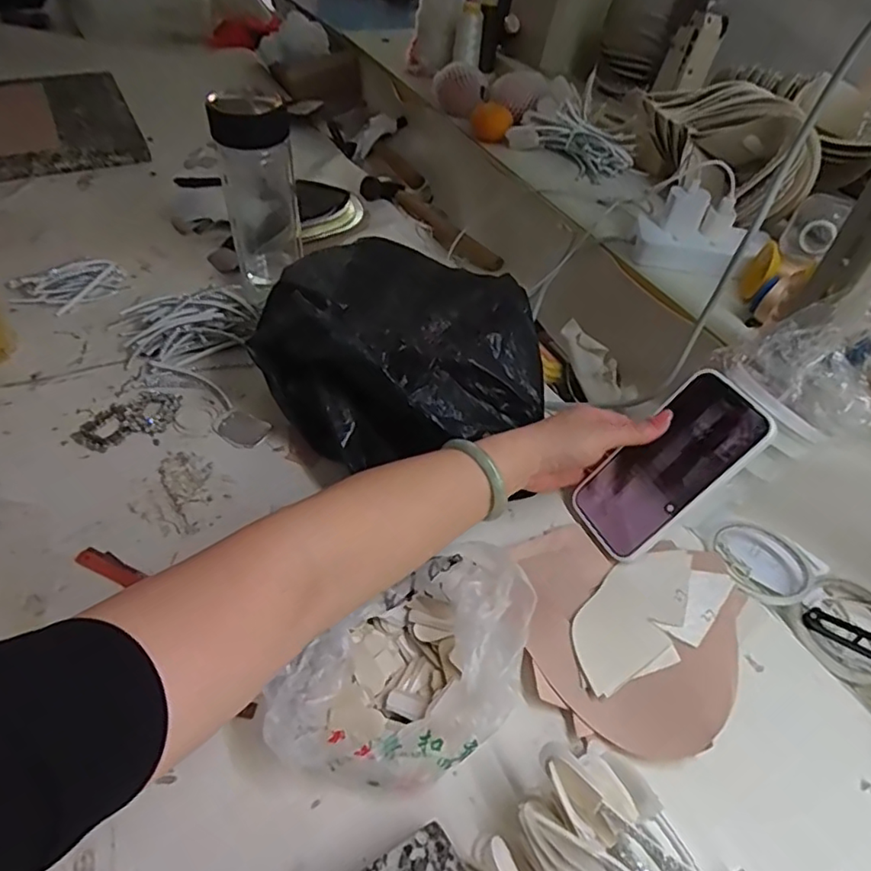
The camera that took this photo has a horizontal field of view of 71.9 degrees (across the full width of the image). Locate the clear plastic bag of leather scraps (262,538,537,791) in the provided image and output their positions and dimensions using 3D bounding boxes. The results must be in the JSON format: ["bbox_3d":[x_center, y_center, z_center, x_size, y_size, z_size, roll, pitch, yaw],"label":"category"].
[{"bbox_3d":[-0.014,0.155,0.408,0.199,0.063,0.129,-29,55,-28],"label":"clear plastic bag of leather scraps"}]

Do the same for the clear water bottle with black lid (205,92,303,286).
[{"bbox_3d":[-0.198,-0.276,0.679,0.079,0.212,0.079,-27,76,-20],"label":"clear water bottle with black lid"}]

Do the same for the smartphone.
[{"bbox_3d":[0.192,0.027,0.502,0.010,0.166,0.082,19,29,-48],"label":"smartphone"}]

